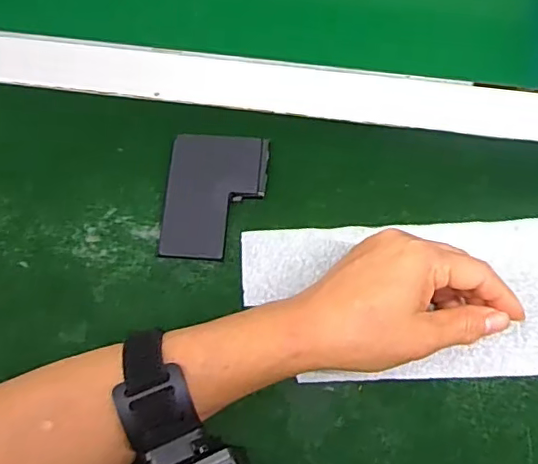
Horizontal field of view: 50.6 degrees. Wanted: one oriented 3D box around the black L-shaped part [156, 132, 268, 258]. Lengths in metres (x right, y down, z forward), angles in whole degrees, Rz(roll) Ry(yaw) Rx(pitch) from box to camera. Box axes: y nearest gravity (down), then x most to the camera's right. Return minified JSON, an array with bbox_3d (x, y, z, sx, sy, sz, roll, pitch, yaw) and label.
[{"bbox_3d":[-0.036,-0.025,0.381,0.064,0.008,0.088,4,72,3],"label":"black L-shaped part"}]

